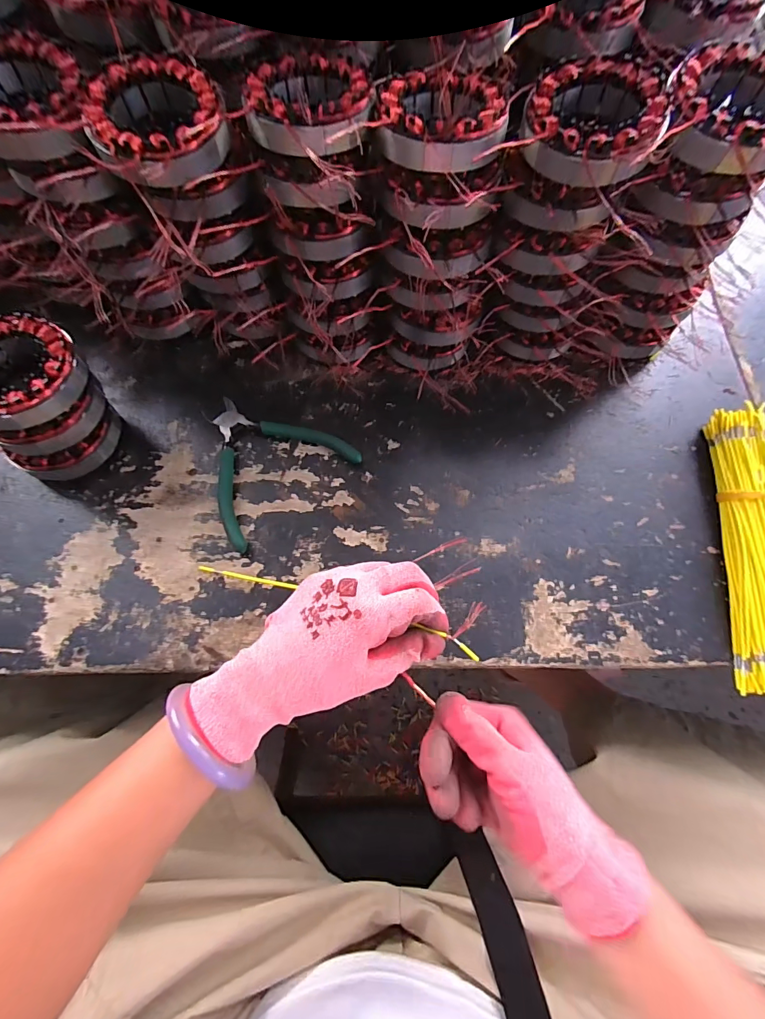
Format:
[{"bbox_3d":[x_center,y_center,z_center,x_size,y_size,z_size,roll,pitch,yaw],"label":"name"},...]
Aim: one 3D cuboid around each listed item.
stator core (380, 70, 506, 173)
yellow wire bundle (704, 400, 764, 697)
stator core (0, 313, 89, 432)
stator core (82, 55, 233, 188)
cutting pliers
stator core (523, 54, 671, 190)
[{"bbox_3d":[0.039,-0.258,0.271,0.083,0.025,0.090,0,70,-1],"label":"stator core"},{"bbox_3d":[0.317,0.044,0.333,0.075,0.041,0.282,8,67,2],"label":"yellow wire bundle"},{"bbox_3d":[-0.272,-0.104,0.304,0.091,0.025,0.084,0,70,-1],"label":"stator core"},{"bbox_3d":[-0.148,-0.253,0.272,0.083,0.028,0.086,1,73,-2],"label":"stator core"},{"bbox_3d":[-0.111,-0.052,0.367,0.131,0.013,0.130,-41,76,-14],"label":"cutting pliers"},{"bbox_3d":[0.136,-0.251,0.268,0.090,0.028,0.086,0,70,-1],"label":"stator core"}]

